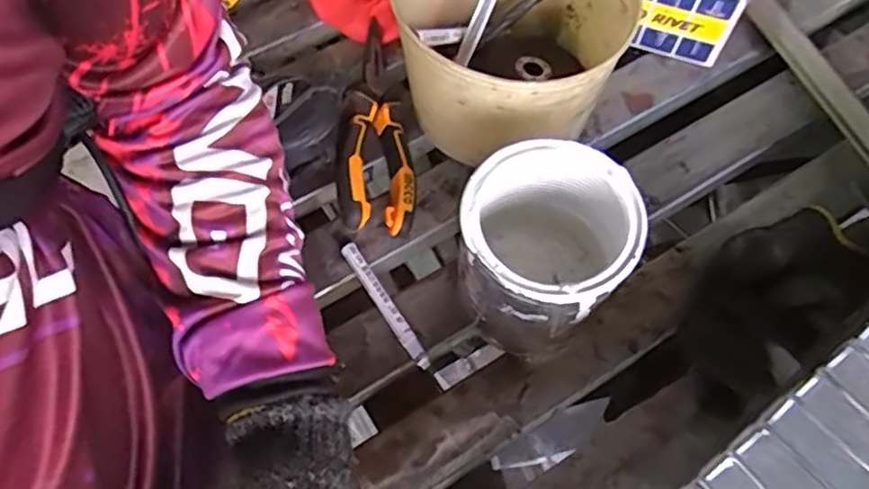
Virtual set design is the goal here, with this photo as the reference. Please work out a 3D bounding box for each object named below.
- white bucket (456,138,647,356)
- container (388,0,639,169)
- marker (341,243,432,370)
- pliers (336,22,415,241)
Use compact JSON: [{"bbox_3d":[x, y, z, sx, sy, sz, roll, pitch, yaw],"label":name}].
[{"bbox_3d":[0.066,0.006,0.417,0.098,0.111,0.101,0,63,0],"label":"white bucket"},{"bbox_3d":[0.049,-0.145,0.488,0.155,0.114,0.159,0,63,0],"label":"container"},{"bbox_3d":[-0.034,0.041,0.456,0.011,0.013,0.102,-30,67,-15],"label":"marker"},{"bbox_3d":[-0.048,-0.097,0.507,0.052,0.030,0.192,-5,63,-3],"label":"pliers"}]

